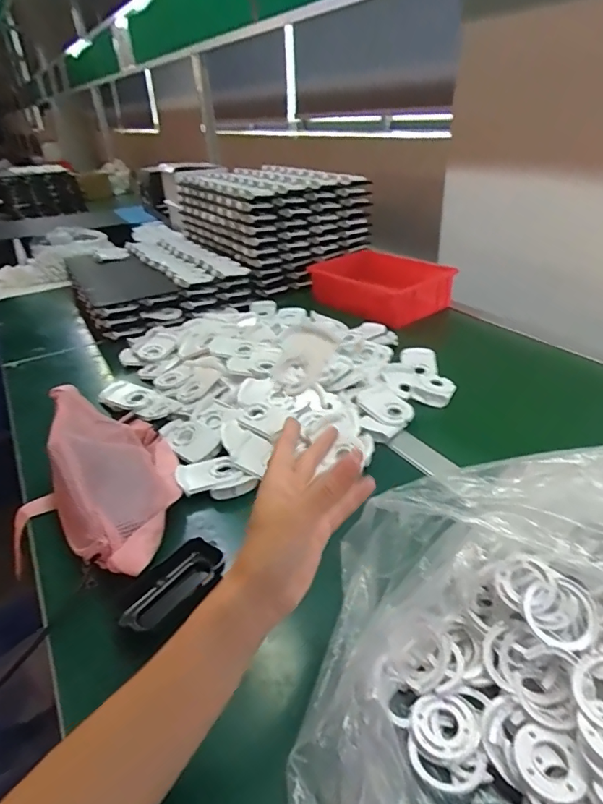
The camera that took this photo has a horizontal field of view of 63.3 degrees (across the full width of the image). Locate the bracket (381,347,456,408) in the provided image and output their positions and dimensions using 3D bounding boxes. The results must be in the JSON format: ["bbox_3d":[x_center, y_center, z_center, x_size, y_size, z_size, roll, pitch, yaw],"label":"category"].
[{"bbox_3d":[0.199,-0.048,0.832,0.111,0.025,0.165,4,32,13],"label":"bracket"}]

